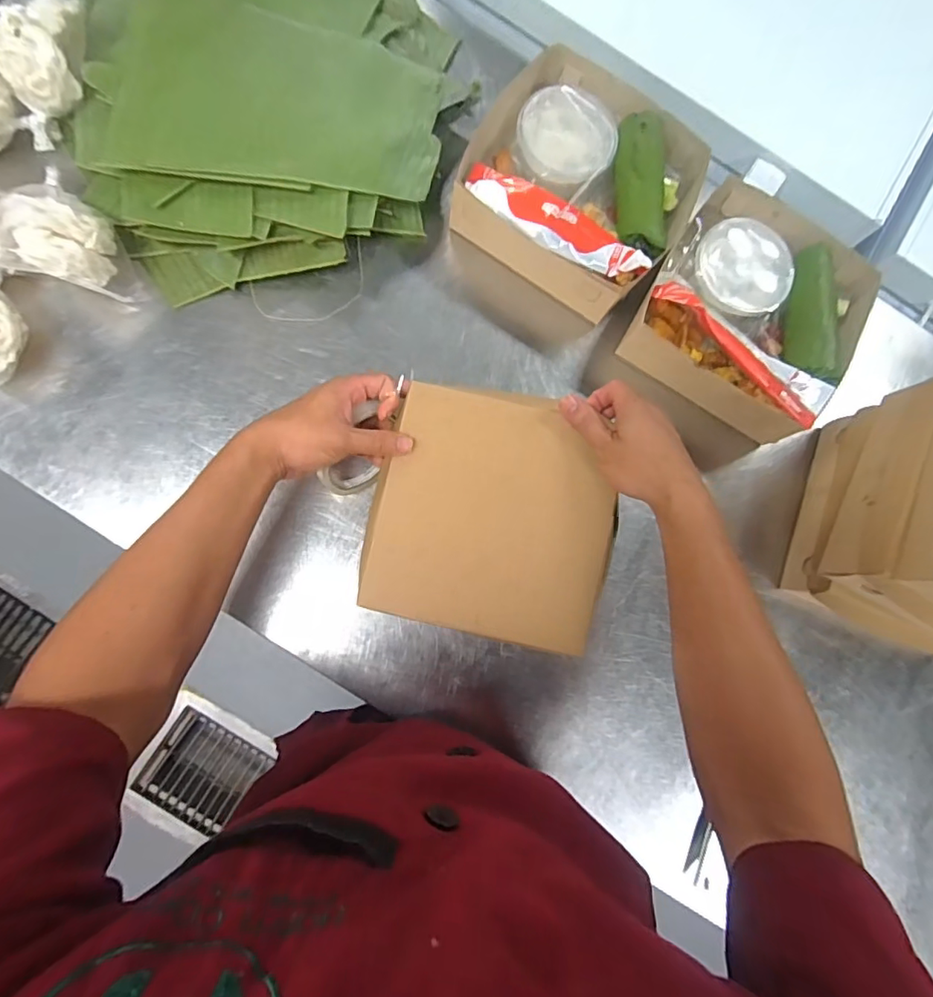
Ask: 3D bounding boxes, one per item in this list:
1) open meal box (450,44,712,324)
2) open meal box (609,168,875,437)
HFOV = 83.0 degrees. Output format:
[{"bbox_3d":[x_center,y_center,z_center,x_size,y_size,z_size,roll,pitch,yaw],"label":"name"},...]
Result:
[{"bbox_3d":[0.120,-0.334,0.558,0.231,0.078,0.243,32,80,-1],"label":"open meal box"},{"bbox_3d":[0.296,-0.196,0.567,0.212,0.080,0.244,33,80,-1],"label":"open meal box"}]

